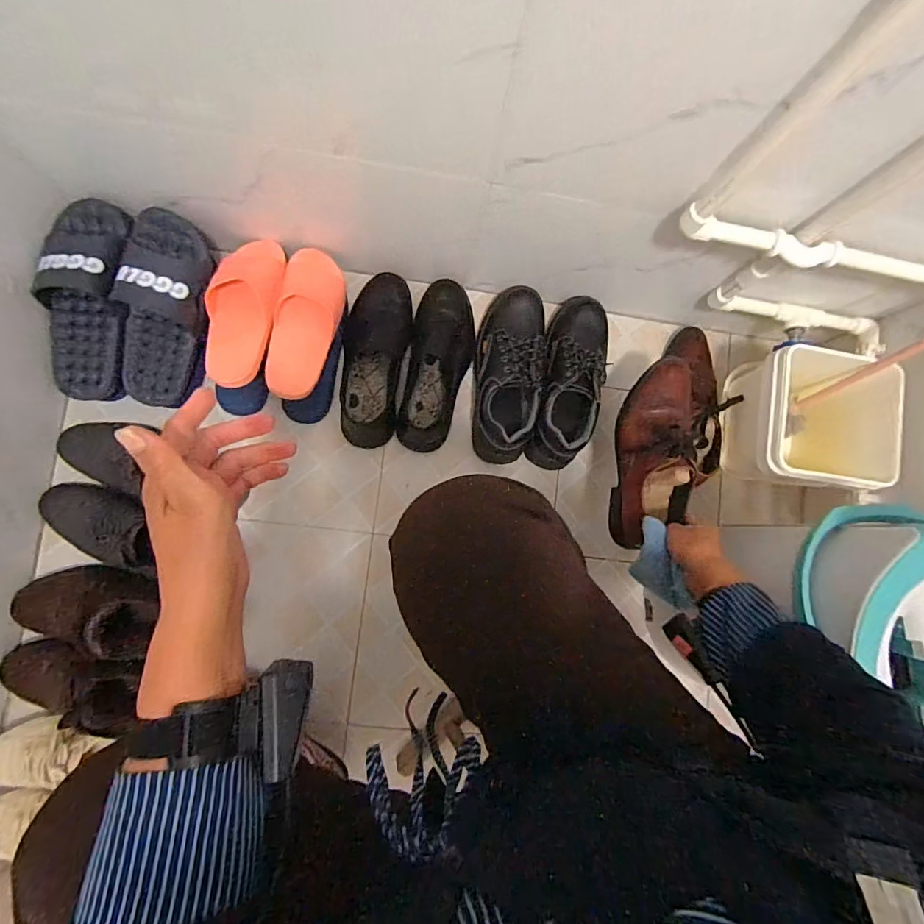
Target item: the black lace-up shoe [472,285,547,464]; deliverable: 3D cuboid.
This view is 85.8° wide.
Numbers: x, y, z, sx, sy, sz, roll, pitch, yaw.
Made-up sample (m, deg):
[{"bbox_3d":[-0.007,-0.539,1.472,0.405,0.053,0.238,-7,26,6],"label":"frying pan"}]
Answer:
[{"bbox_3d":[0.075,-0.148,0.819,0.105,0.094,0.287,9,83,-5],"label":"black lace-up shoe"}]

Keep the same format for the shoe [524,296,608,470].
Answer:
[{"bbox_3d":[0.181,-0.137,0.823,0.103,0.098,0.293,14,82,-5],"label":"shoe"}]

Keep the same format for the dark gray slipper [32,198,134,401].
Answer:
[{"bbox_3d":[-0.543,-0.230,0.717,0.111,0.079,0.281,11,105,-5],"label":"dark gray slipper"}]

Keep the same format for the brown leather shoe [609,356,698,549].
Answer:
[{"bbox_3d":[0.274,-0.019,0.693,0.085,0.114,0.273,12,84,-5],"label":"brown leather shoe"}]

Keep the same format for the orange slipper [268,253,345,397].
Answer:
[{"bbox_3d":[-0.233,-0.213,0.745,0.092,0.063,0.240,7,83,-6],"label":"orange slipper"}]

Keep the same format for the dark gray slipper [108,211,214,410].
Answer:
[{"bbox_3d":[-0.443,-0.219,0.730,0.109,0.092,0.280,14,106,-5],"label":"dark gray slipper"}]

